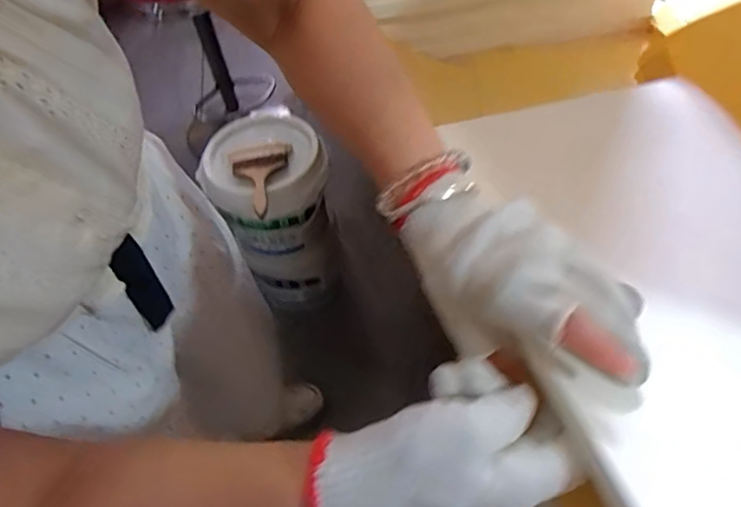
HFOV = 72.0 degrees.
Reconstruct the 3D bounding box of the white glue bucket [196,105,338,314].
[{"bbox_3d":[-0.201,-0.077,1.236,0.238,0.442,0.282,-7,53,1],"label":"white glue bucket"}]

